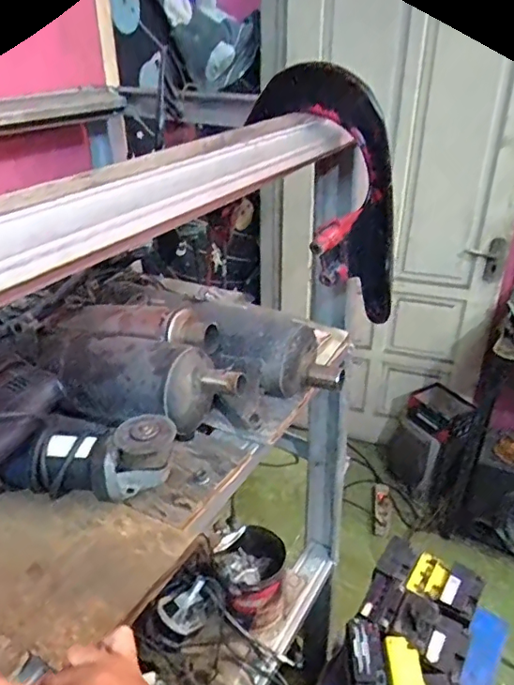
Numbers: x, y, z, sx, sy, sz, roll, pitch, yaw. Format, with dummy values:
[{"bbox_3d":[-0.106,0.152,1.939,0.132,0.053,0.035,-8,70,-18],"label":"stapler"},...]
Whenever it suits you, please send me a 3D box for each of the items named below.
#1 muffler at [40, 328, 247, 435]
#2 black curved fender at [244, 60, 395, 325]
[{"bbox_3d":[-0.162,0.045,0.702,0.299,0.104,0.101,12,32,20],"label":"muffler"},{"bbox_3d":[0.116,-0.189,0.728,0.180,0.359,0.055,-12,17,42],"label":"black curved fender"}]

